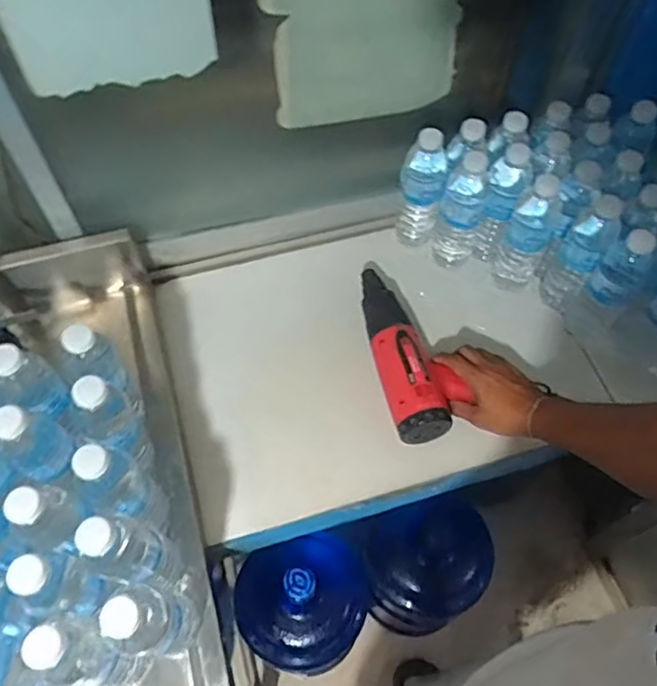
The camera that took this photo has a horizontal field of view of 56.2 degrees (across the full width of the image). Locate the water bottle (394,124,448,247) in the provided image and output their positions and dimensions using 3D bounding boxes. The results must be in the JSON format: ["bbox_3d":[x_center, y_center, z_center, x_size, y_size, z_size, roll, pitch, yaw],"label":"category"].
[{"bbox_3d":[0.142,-0.234,0.933,0.064,0.202,0.059,8,59,4],"label":"water bottle"}]

